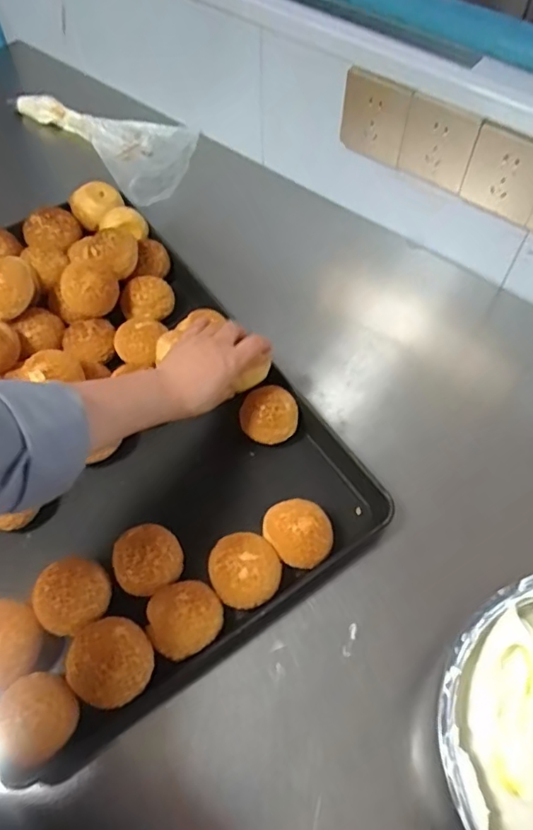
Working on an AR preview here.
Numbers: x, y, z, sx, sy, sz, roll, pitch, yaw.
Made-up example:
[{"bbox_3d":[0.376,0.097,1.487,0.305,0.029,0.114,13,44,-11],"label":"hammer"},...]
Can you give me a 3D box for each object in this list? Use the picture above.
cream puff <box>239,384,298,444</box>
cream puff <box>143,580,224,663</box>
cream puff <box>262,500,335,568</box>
[{"bbox_3d":[0.003,0.004,0.617,0.063,0.048,0.057,1,59,1],"label":"cream puff"},{"bbox_3d":[-0.073,0.178,0.501,0.066,0.040,0.063,0,59,0],"label":"cream puff"},{"bbox_3d":[0.031,0.113,0.545,0.059,0.048,0.068,-34,64,-18],"label":"cream puff"}]

